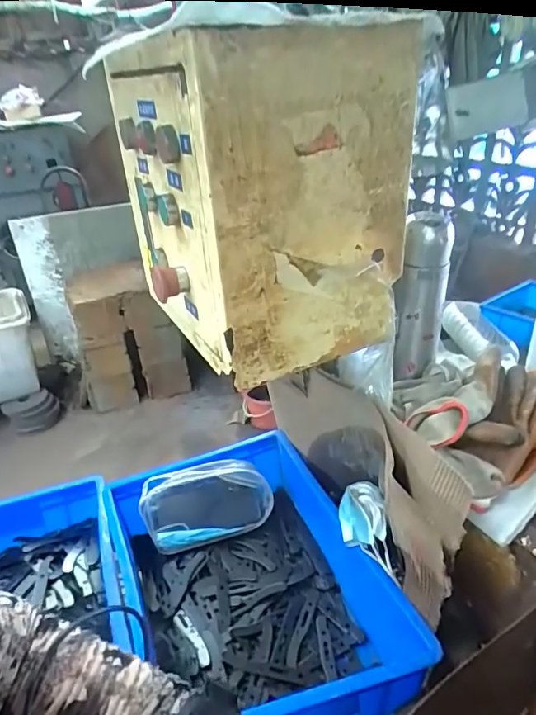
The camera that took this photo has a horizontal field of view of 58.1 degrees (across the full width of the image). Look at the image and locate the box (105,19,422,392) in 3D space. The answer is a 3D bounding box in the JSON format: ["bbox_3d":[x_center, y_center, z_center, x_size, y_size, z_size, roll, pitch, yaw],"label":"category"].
[{"bbox_3d":[-0.018,-0.158,0.518,0.207,0.261,0.296,-19,33,-26],"label":"box"}]

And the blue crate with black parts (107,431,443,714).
[{"bbox_3d":[-0.042,0.296,0.672,0.279,0.122,0.393,-14,31,-19],"label":"blue crate with black parts"}]

